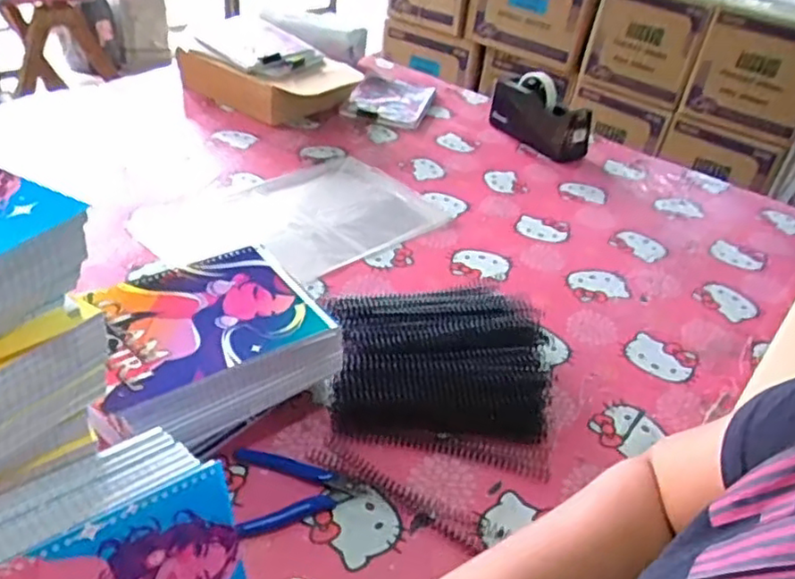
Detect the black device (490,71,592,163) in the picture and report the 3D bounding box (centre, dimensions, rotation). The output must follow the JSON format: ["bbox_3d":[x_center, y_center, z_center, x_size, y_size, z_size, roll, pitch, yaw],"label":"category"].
[{"bbox_3d":[0.273,-0.328,1.258,0.071,0.119,0.205,-15,42,-28],"label":"black device"}]

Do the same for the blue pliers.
[{"bbox_3d":[-0.086,0.171,0.589,0.108,0.013,0.077,-4,37,-15],"label":"blue pliers"}]

